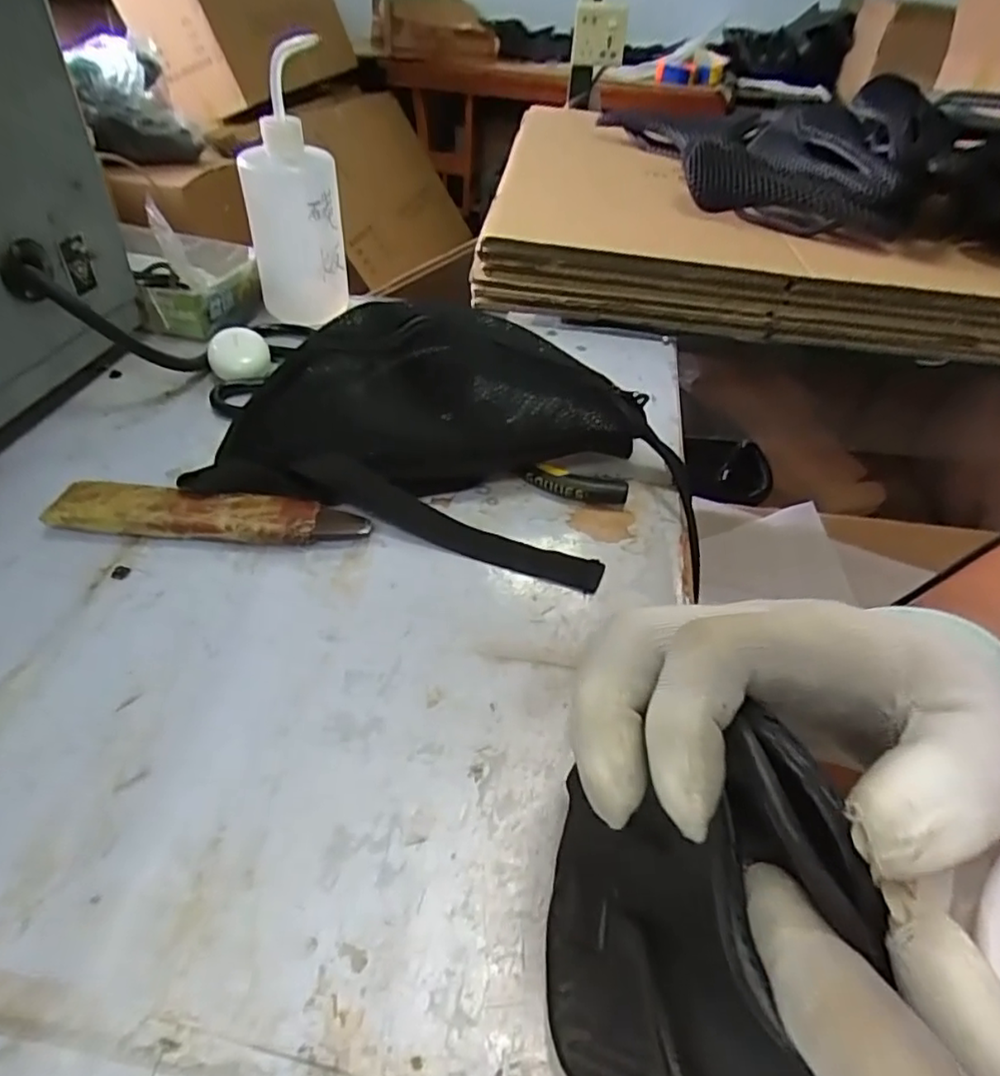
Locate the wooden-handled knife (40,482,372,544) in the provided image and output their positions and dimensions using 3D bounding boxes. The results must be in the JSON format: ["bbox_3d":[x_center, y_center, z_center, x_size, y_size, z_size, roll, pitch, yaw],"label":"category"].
[{"bbox_3d":[-0.176,-0.013,0.395,0.181,0.020,0.032,4,43,-1],"label":"wooden-handled knife"}]

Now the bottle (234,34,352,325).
[{"bbox_3d":[-0.179,-0.287,0.558,0.079,0.199,0.065,-9,45,-14],"label":"bottle"}]

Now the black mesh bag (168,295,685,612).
[{"bbox_3d":[-0.021,-0.072,0.418,0.304,0.093,0.147,12,44,7],"label":"black mesh bag"}]

